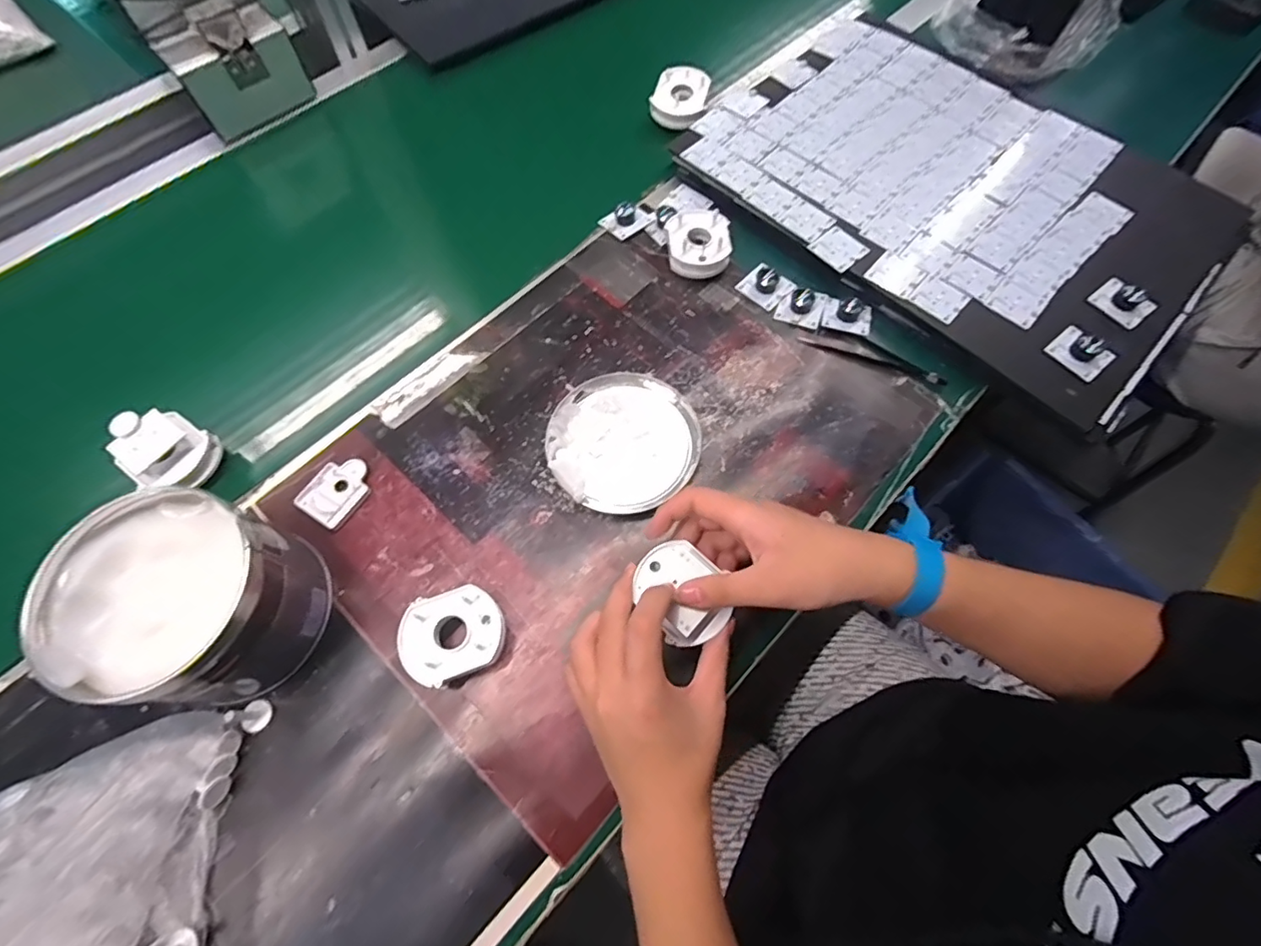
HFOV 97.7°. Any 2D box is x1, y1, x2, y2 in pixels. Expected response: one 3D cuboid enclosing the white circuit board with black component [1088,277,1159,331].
[{"bbox_3d":[0.451,-0.158,0.499,0.038,0.018,0.046,-42,73,-16],"label":"white circuit board with black component"}]

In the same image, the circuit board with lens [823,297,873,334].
[{"bbox_3d":[0.210,-0.152,0.522,0.043,0.018,0.037,21,68,8],"label":"circuit board with lens"}]

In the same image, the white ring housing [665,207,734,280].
[{"bbox_3d":[0.066,-0.223,0.544,0.059,0.036,0.063,0,67,0],"label":"white ring housing"}]

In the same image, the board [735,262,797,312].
[{"bbox_3d":[0.133,-0.185,0.540,0.044,0.015,0.040,41,83,8],"label":"board"}]

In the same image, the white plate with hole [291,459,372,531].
[{"bbox_3d":[-0.242,0.014,0.456,0.045,0.008,0.057,34,71,13],"label":"white plate with hole"}]

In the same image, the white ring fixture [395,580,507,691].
[{"bbox_3d":[-0.127,0.118,0.399,0.071,0.033,0.061,-18,68,-8],"label":"white ring fixture"}]

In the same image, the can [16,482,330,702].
[{"bbox_3d":[-0.297,0.087,0.377,0.130,0.097,0.125,0,67,0],"label":"can"}]

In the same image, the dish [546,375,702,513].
[{"bbox_3d":[-0.006,-0.029,0.473,0.127,0.021,0.124,0,67,0],"label":"dish"}]

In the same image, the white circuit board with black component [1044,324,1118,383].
[{"bbox_3d":[0.397,-0.109,0.479,0.044,0.017,0.046,-39,72,-15],"label":"white circuit board with black component"}]

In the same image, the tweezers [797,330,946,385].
[{"bbox_3d":[0.225,-0.111,0.510,0.132,0.009,0.026,22,69,7],"label":"tweezers"}]

